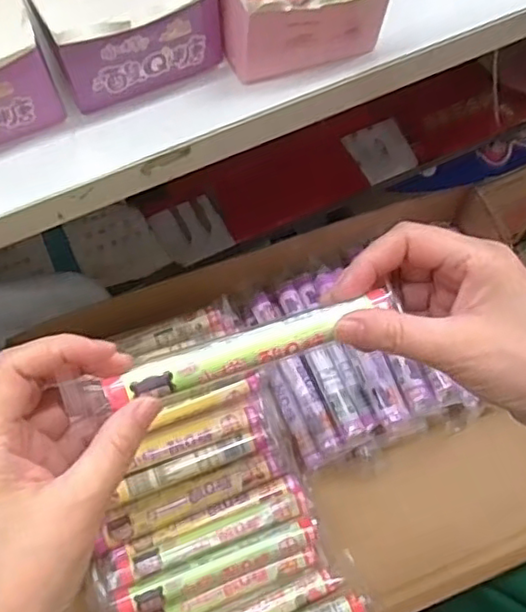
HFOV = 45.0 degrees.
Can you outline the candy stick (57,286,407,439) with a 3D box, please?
[{"bbox_3d":[-0.012,0.023,0.301,0.160,0.018,0.019,-19,70,-7],"label":"candy stick"}]

